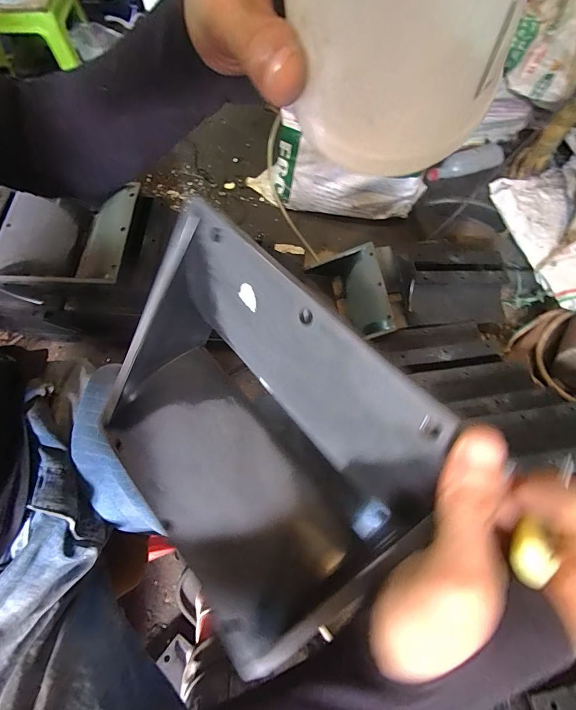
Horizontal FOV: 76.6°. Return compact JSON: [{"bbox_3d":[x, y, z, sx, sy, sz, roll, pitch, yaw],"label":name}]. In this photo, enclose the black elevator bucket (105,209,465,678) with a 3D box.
[{"bbox_3d":[-0.040,0.056,0.242,0.159,0.161,0.227,-37,71,-16],"label":"black elevator bucket"}]

